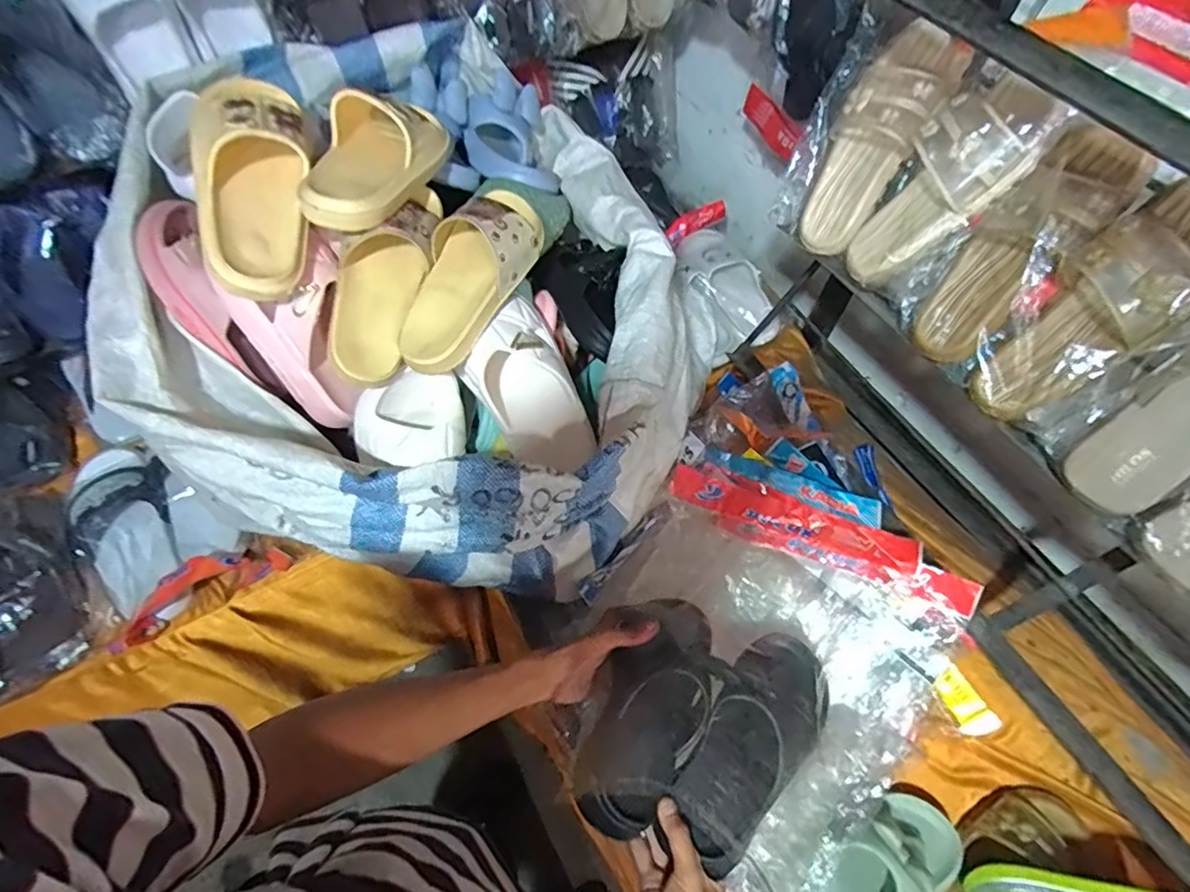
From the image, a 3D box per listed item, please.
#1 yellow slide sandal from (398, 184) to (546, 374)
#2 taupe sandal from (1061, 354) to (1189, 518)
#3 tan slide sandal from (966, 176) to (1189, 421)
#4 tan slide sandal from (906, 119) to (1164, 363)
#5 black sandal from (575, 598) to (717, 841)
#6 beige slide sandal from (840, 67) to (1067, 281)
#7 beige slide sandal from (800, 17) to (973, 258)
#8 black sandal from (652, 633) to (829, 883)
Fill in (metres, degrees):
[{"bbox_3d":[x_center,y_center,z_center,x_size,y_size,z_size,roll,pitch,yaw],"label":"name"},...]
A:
[{"bbox_3d":[-0.133,-0.178,0.582,0.093,0.055,0.216,23,76,11],"label":"yellow slide sandal"},{"bbox_3d":[0.472,-0.017,0.454,0.047,0.174,0.075,-19,59,-43],"label":"taupe sandal"},{"bbox_3d":[0.432,-0.111,0.492,0.050,0.218,0.089,-12,55,-47],"label":"tan slide sandal"},{"bbox_3d":[0.388,-0.177,0.528,0.080,0.219,0.056,45,37,21],"label":"tan slide sandal"},{"bbox_3d":[0.060,0.254,0.558,0.104,0.105,0.226,24,62,11],"label":"black sandal"},{"bbox_3d":[0.330,-0.253,0.560,0.053,0.207,0.088,2,56,-28],"label":"beige slide sandal"},{"bbox_3d":[0.288,-0.315,0.602,0.084,0.220,0.062,33,34,16],"label":"beige slide sandal"},{"bbox_3d":[0.154,0.288,0.549,0.094,0.072,0.220,32,62,16],"label":"black sandal"}]

